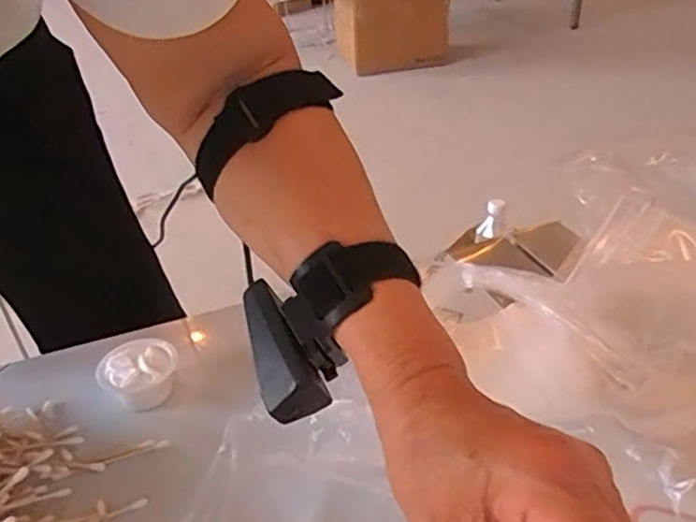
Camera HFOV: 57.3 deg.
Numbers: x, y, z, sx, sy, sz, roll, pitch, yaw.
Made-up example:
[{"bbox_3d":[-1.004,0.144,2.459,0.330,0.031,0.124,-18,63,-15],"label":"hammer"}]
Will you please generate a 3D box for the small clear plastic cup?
[{"bbox_3d":[-0.147,0.083,0.461,0.047,0.036,0.048,-3,33,2],"label":"small clear plastic cup"}]

